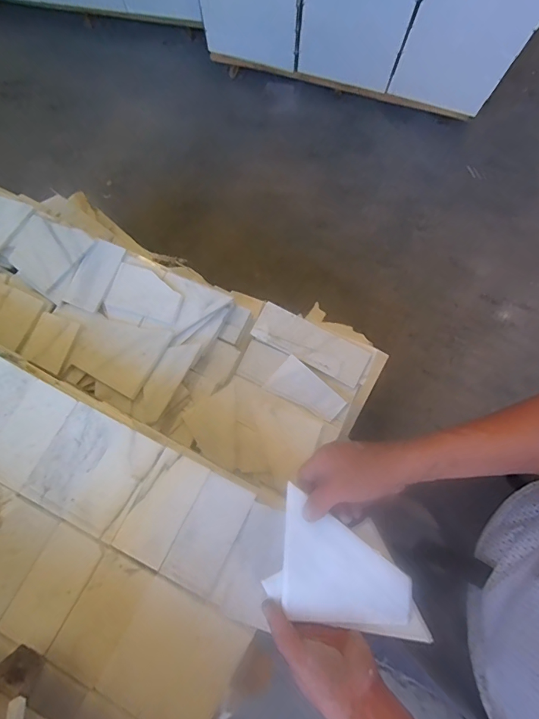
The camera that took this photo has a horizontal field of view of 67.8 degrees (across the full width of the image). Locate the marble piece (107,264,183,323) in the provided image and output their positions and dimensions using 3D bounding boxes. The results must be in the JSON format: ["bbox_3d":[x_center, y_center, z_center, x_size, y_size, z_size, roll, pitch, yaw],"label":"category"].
[{"bbox_3d":[-0.232,-0.126,0.763,0.138,0.008,0.086,19,79,3],"label":"marble piece"}]

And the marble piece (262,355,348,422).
[{"bbox_3d":[0.068,0.063,0.757,0.138,0.014,0.076,41,81,7],"label":"marble piece"}]

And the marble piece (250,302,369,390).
[{"bbox_3d":[0.079,-0.031,0.771,0.221,0.013,0.076,28,80,5],"label":"marble piece"}]

